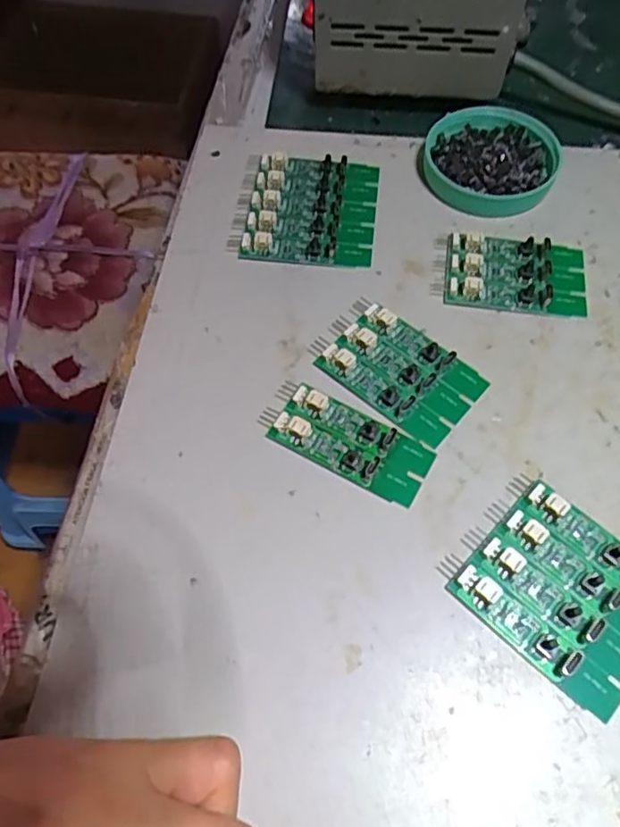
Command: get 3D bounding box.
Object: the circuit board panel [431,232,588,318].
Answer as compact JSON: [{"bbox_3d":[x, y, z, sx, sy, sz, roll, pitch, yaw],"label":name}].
[{"bbox_3d":[0.091,-0.065,0.275,0.068,0.006,0.040,6,63,5],"label":"circuit board panel"}]

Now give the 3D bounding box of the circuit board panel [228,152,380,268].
[{"bbox_3d":[-0.001,-0.102,0.294,0.066,0.009,0.063,5,63,5],"label":"circuit board panel"}]

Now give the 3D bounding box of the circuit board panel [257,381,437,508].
[{"bbox_3d":[0.013,0.010,0.236,0.067,0.009,0.026,26,66,15],"label":"circuit board panel"}]

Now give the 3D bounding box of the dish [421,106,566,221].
[{"bbox_3d":[0.091,-0.128,0.304,0.064,0.012,0.066,-1,62,2],"label":"dish"}]

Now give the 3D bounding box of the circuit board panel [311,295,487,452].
[{"bbox_3d":[0.038,-0.018,0.250,0.062,0.008,0.042,37,69,19],"label":"circuit board panel"}]

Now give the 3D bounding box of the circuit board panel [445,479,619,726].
[{"bbox_3d":[0.089,0.061,0.207,0.062,0.008,0.054,40,70,20],"label":"circuit board panel"}]

